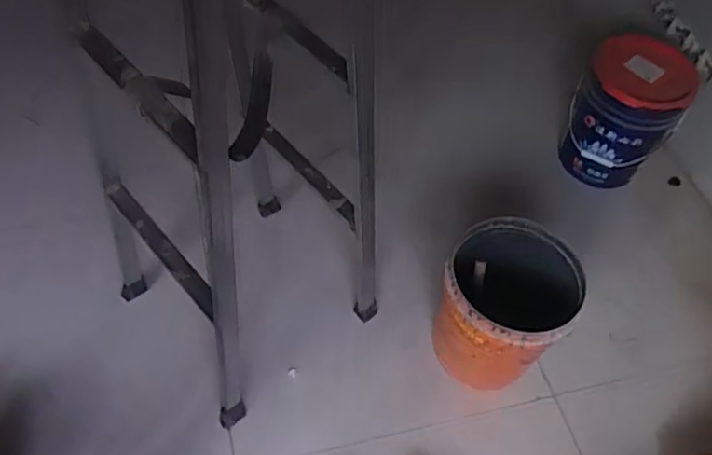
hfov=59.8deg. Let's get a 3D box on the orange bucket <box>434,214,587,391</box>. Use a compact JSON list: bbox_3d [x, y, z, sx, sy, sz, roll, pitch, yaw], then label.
[{"bbox_3d":[0.352,0.197,1.518,0.290,0.340,0.300,3,52,-4],"label":"orange bucket"}]

